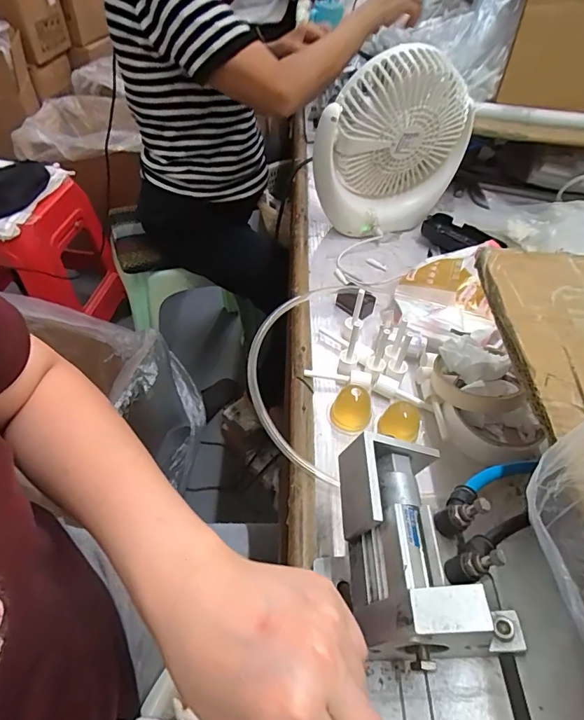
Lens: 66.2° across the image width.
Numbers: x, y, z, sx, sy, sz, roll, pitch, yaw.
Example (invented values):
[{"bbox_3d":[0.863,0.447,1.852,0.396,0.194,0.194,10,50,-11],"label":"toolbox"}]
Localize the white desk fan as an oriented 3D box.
[{"bbox_3d":[0.123,-0.265,0.556,0.179,0.196,0.073,-21,53,-21],"label":"white desk fan"}]

